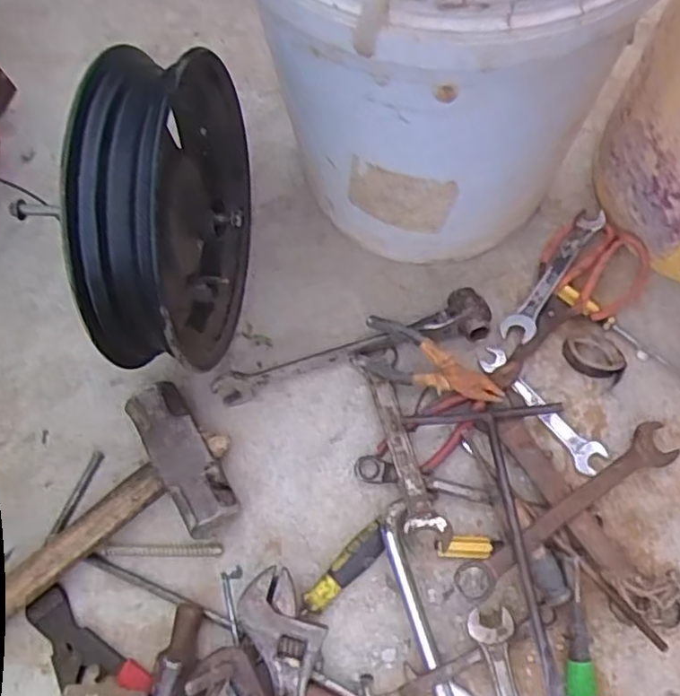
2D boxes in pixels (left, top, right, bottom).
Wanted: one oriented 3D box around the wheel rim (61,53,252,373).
[{"bbox_3d":[-0.142,-0.111,0.589,0.078,0.264,0.255,5,73,9],"label":"wheel rim"}]

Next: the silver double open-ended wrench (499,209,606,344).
[{"bbox_3d":[0.215,-0.076,0.675,0.032,0.009,0.155,31,83,22],"label":"silver double open-ended wrench"}]

